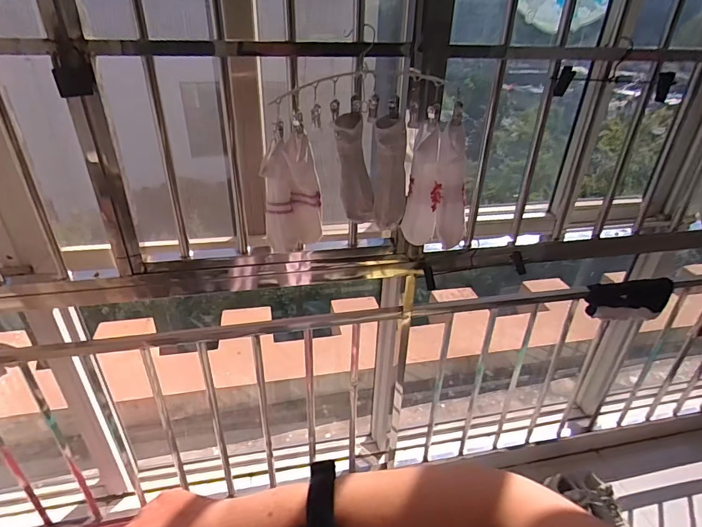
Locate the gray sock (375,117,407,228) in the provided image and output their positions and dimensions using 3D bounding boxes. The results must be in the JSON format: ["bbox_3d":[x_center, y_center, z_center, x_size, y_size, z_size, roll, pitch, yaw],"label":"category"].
[{"bbox_3d":[0.078,-0.174,0.830,0.068,0.212,0.037,8,31,9],"label":"gray sock"}]

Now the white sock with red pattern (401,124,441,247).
[{"bbox_3d":[0.142,-0.150,0.823,0.074,0.239,0.012,23,35,32],"label":"white sock with red pattern"}]

